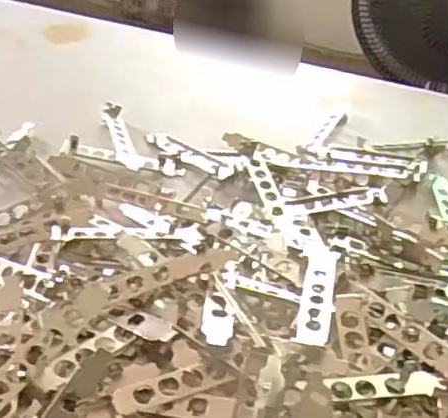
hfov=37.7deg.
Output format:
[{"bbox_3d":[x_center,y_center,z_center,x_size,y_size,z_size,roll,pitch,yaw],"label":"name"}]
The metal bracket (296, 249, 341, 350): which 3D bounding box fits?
[{"bbox_3d":[0.067,0.058,0.464,0.023,0.005,0.117,4,27,12],"label":"metal bracket"}]

